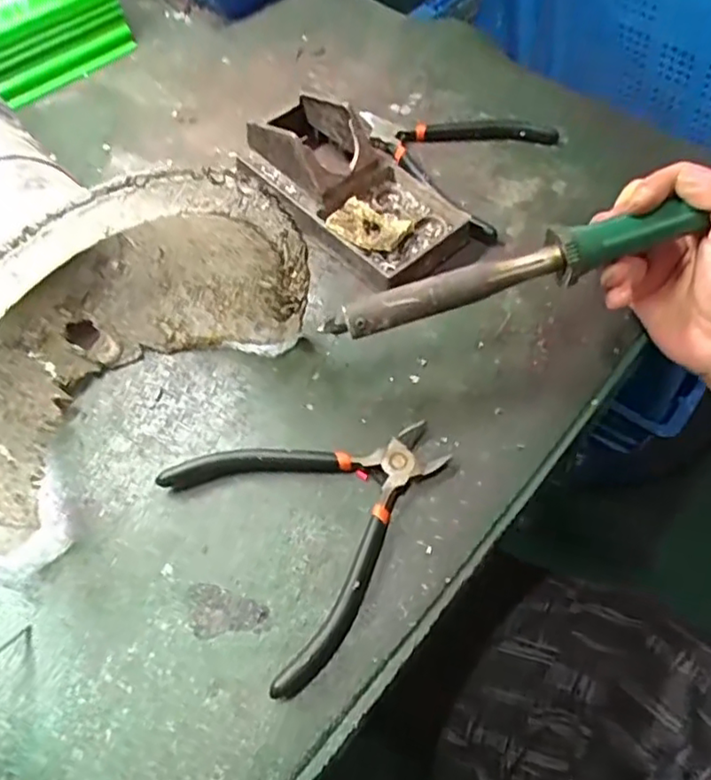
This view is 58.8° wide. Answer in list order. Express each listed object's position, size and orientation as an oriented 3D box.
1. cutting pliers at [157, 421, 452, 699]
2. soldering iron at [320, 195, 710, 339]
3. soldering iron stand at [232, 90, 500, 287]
[{"bbox_3d":[-0.011,0.064,0.330,0.135,0.010,0.127,-28,62,-14],"label":"cutting pliers"},{"bbox_3d":[0.122,-0.073,0.339,0.278,0.023,0.022,-16,59,1],"label":"soldering iron"},{"bbox_3d":[0.000,-0.147,0.427,0.091,0.048,0.175,-36,65,-18],"label":"soldering iron stand"}]

